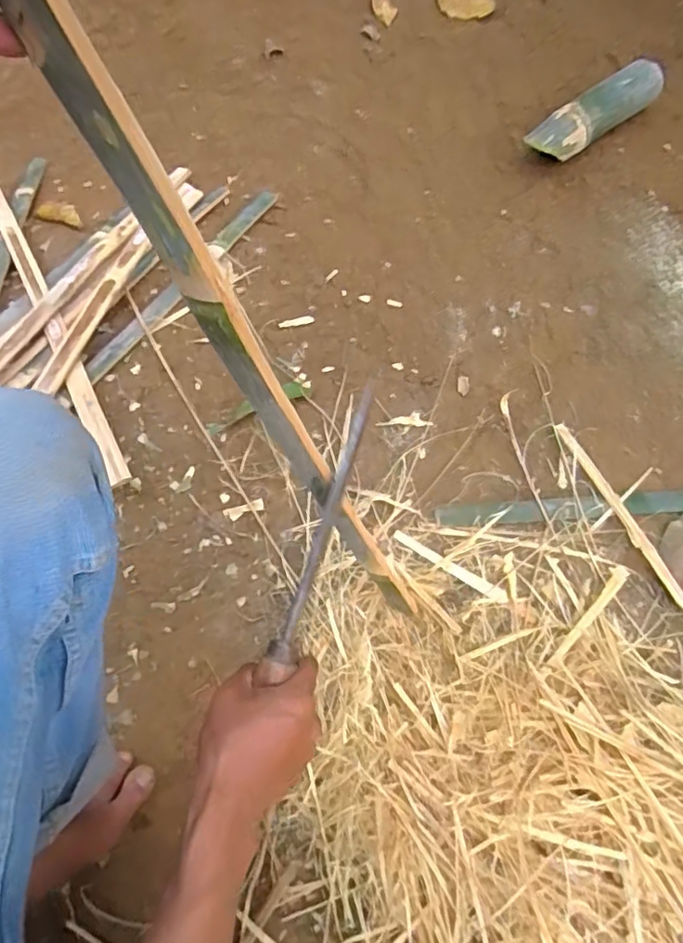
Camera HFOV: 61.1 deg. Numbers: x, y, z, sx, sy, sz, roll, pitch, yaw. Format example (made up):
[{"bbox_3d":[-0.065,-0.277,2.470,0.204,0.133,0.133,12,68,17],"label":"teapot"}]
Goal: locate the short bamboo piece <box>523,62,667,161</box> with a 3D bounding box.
[{"bbox_3d":[0.434,-0.610,1.005,0.286,0.075,0.071,-37,69,-13],"label":"short bamboo piece"}]

